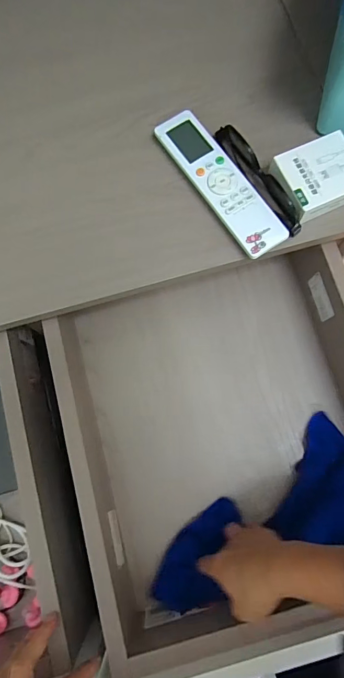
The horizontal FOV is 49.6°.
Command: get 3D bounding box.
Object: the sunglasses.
[{"bbox_3d":[0.094,-0.177,0.410,0.029,0.040,0.148,-27,79,-4],"label":"sunglasses"}]

